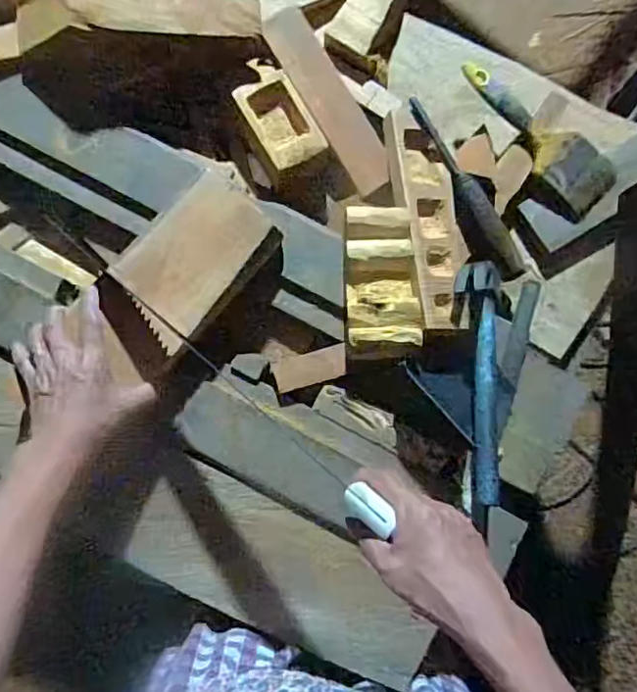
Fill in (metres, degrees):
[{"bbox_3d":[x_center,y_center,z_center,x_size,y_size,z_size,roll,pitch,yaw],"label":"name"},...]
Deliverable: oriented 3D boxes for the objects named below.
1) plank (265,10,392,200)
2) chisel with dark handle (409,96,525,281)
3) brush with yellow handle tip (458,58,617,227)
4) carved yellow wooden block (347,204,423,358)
[{"bbox_3d":[0.009,-0.274,0.631,0.051,0.019,0.223,-30,87,-6],"label":"plank"},{"bbox_3d":[0.154,-0.170,0.604,0.036,0.033,0.219,-24,86,-6],"label":"chisel with dark handle"},{"bbox_3d":[0.248,-0.239,0.627,0.079,0.025,0.205,-42,88,-7],"label":"brush with yellow handle tip"},{"bbox_3d":[0.064,-0.062,0.551,0.071,0.033,0.148,0,83,-3],"label":"carved yellow wooden block"}]

